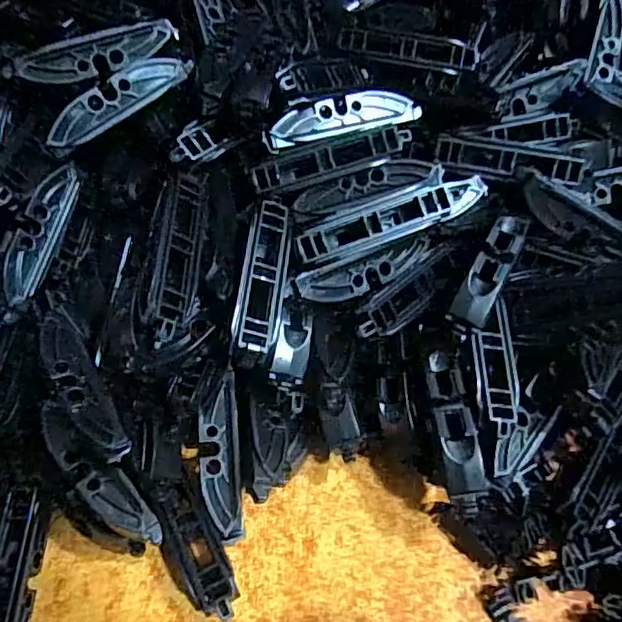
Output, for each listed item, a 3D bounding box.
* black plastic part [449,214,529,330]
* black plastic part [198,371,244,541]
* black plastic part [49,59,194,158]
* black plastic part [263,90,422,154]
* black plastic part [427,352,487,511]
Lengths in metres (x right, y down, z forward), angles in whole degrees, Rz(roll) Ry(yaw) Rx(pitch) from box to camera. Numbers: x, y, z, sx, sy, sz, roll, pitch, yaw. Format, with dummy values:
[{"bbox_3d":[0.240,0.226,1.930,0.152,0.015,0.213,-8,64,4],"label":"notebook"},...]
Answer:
[{"bbox_3d":[0.082,-0.018,0.261,0.016,0.018,0.060,23,56,22],"label":"black plastic part"},{"bbox_3d":[-0.042,0.067,0.266,0.017,0.014,0.075,-6,70,1],"label":"black plastic part"},{"bbox_3d":[-0.093,-0.101,0.274,0.076,0.004,0.020,-41,101,-13],"label":"black plastic part"},{"bbox_3d":[0.016,-0.097,0.285,0.080,0.008,0.019,-16,96,-11],"label":"black plastic part"},{"bbox_3d":[0.061,0.049,0.241,0.016,0.012,0.066,-6,53,1],"label":"black plastic part"}]

